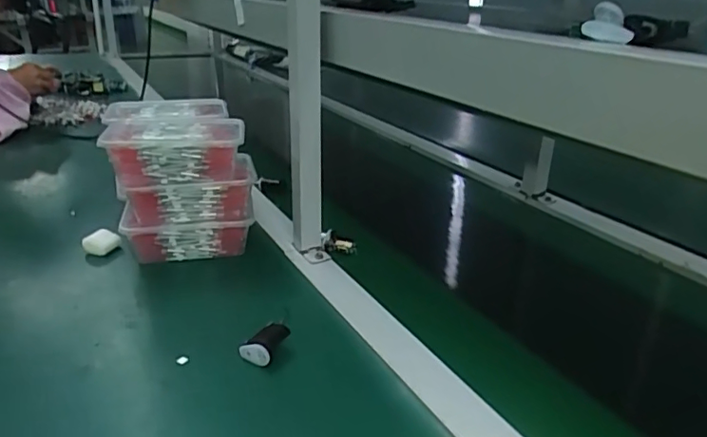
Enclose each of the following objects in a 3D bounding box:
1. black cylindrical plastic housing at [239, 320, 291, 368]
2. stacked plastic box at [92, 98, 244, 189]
[{"bbox_3d":[-0.087,0.123,0.544,0.035,0.021,0.055,12,26,22],"label":"black cylindrical plastic housing"},{"bbox_3d":[-0.237,-0.103,0.720,0.164,0.062,0.224,-8,26,-19],"label":"stacked plastic box"}]

